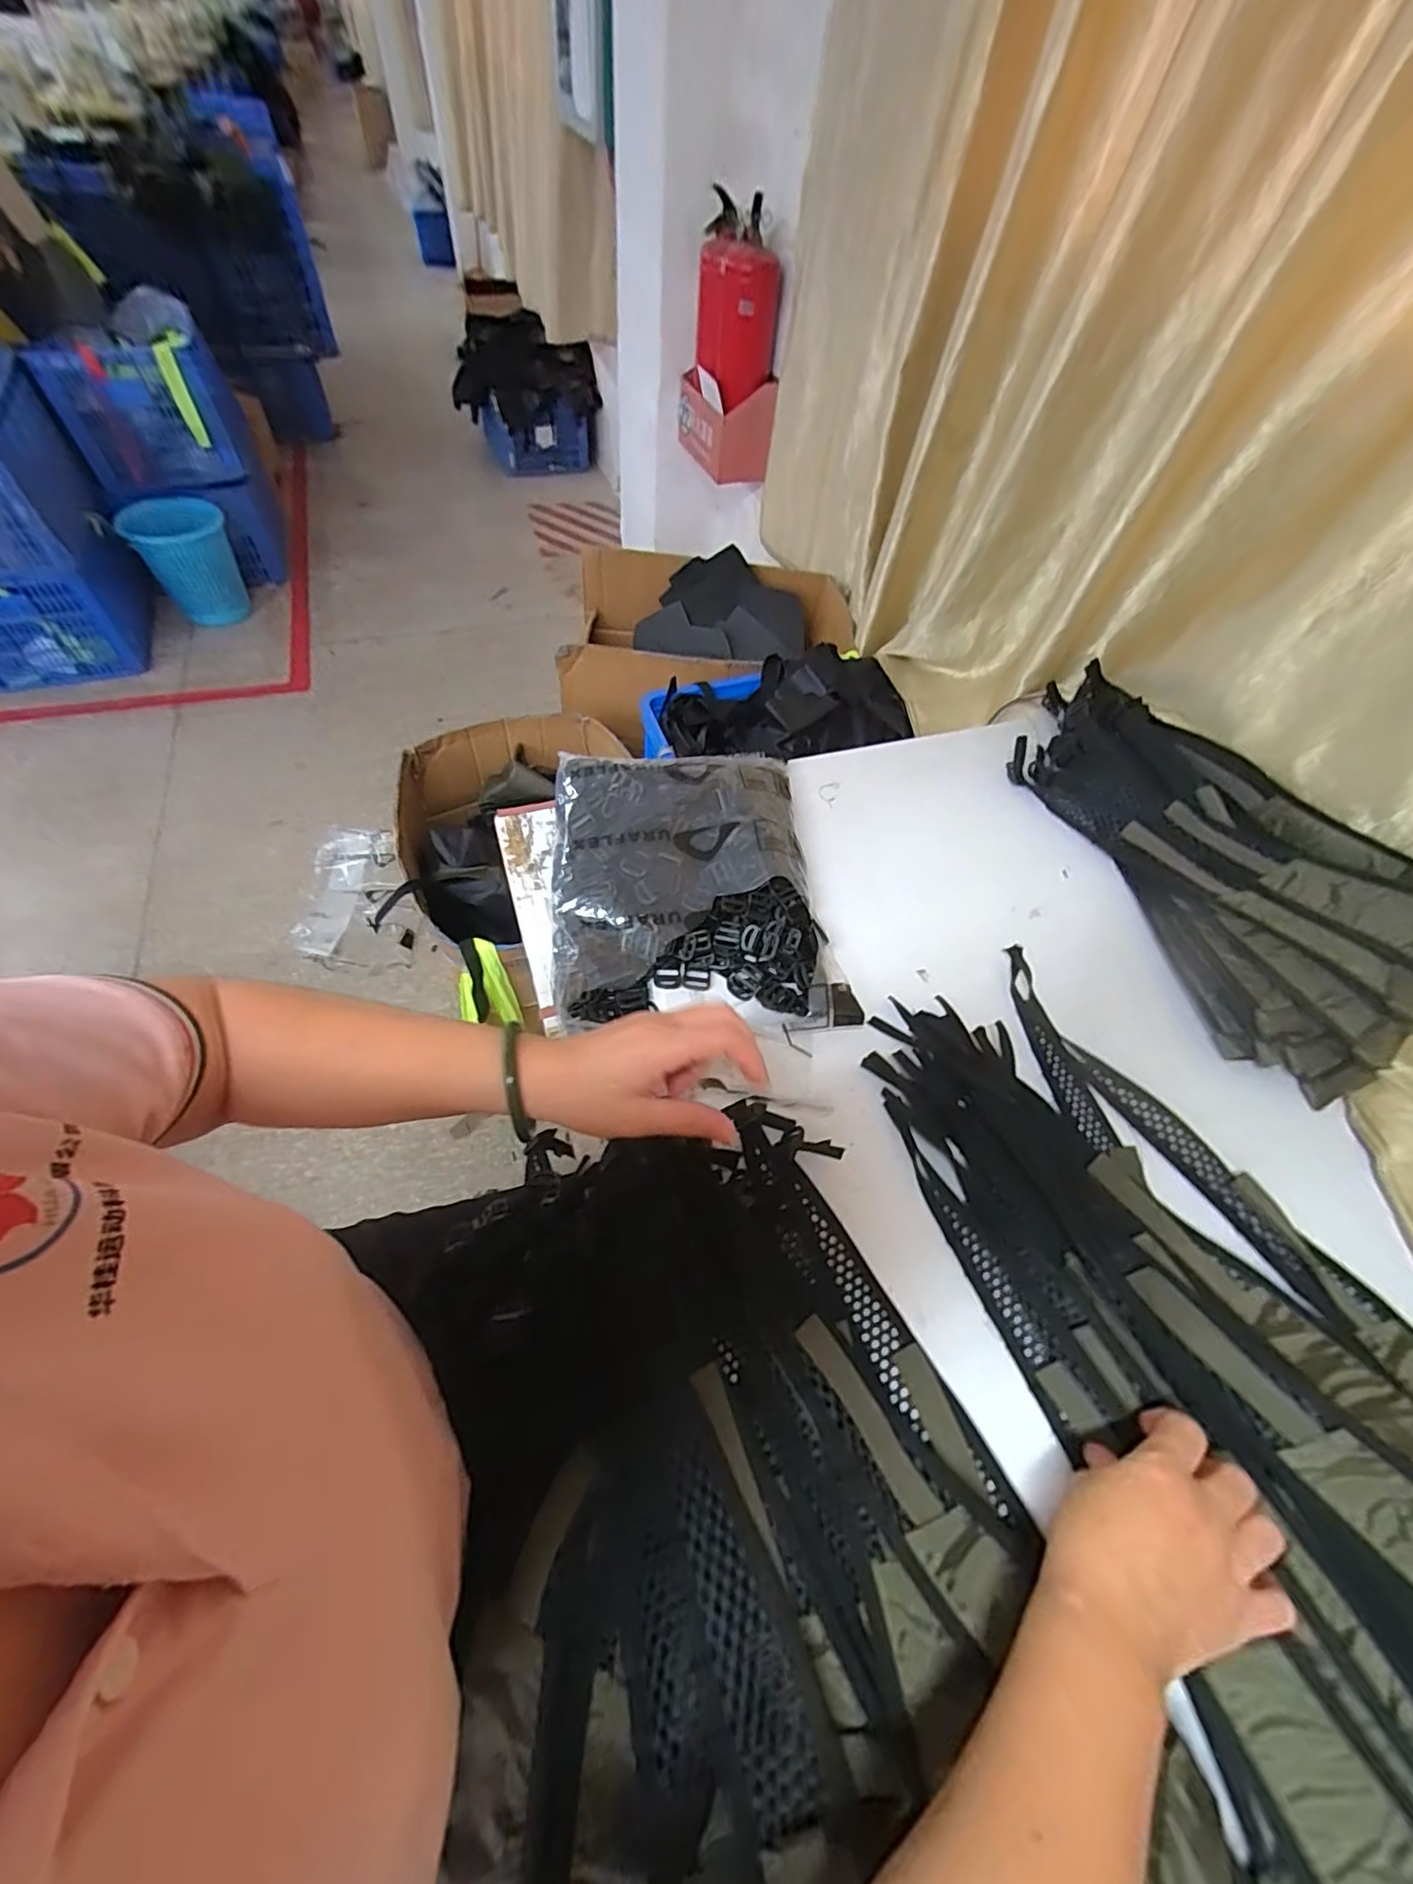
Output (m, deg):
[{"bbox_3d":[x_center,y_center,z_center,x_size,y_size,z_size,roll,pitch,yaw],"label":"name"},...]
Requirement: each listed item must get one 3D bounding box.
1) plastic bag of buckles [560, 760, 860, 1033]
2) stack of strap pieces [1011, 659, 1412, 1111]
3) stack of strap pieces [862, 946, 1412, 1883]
[{"bbox_3d":[-0.020,-0.063,0.626,0.269,0.068,0.326,-4,56,-7],"label":"plastic bag of buckles"},{"bbox_3d":[0.547,-0.124,0.703,0.265,0.087,0.565,-17,58,-16],"label":"stack of strap pieces"},{"bbox_3d":[0.362,0.254,0.448,0.305,0.050,0.547,-17,58,-16],"label":"stack of strap pieces"}]

